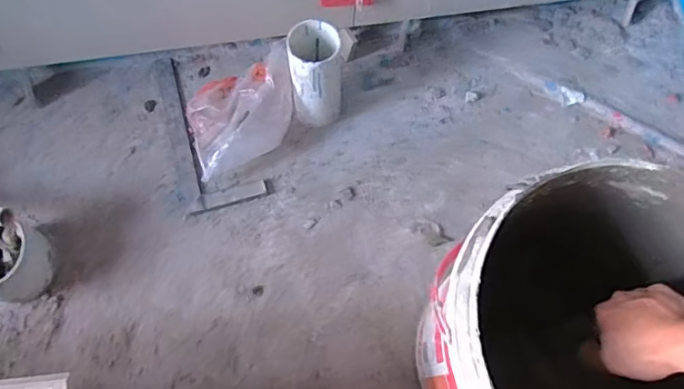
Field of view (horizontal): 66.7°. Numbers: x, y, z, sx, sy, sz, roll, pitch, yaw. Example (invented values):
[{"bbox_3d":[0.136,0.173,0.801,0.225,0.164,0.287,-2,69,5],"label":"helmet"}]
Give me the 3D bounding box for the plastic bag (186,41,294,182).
[{"bbox_3d":[-0.150,-0.119,0.798,0.166,0.125,0.134,-14,69,-8],"label":"plastic bag"}]

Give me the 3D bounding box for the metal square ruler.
[{"bbox_3d":[-0.223,-0.113,0.856,0.125,0.010,0.287,-16,70,-8],"label":"metal square ruler"}]

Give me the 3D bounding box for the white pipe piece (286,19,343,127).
[{"bbox_3d":[-0.040,-0.175,0.798,0.076,0.169,0.082,1,69,-1],"label":"white pipe piece"}]

